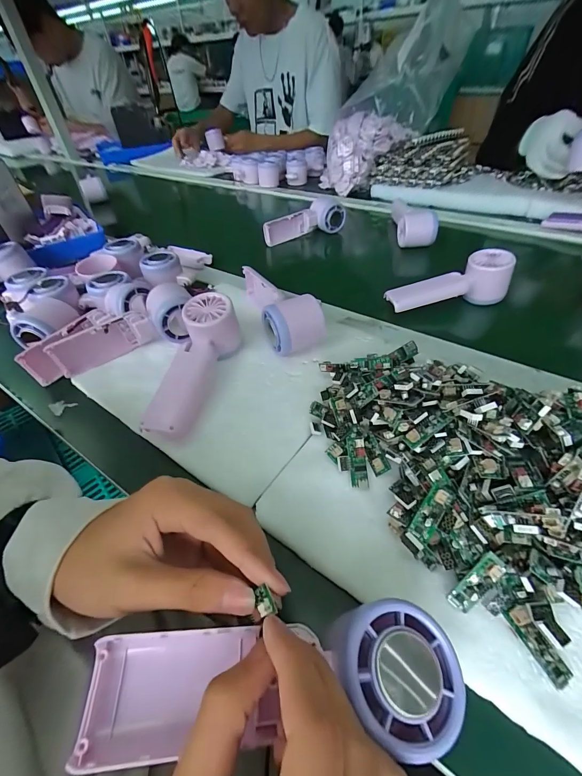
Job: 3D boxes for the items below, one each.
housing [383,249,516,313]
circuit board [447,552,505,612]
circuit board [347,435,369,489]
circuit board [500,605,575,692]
[{"bbox_3d":[0.207,-0.134,0.442,0.151,0.070,0.044,-8,45,-3],"label":"housing"},{"bbox_3d":[0.112,0.118,0.198,0.039,0.006,0.013,-50,55,4],"label":"circuit board"},{"bbox_3d":[0.053,0.059,0.261,0.014,0.005,0.039,-6,75,1],"label":"circuit board"},{"bbox_3d":[0.137,0.143,0.183,0.013,0.005,0.036,-37,54,12],"label":"circuit board"}]

